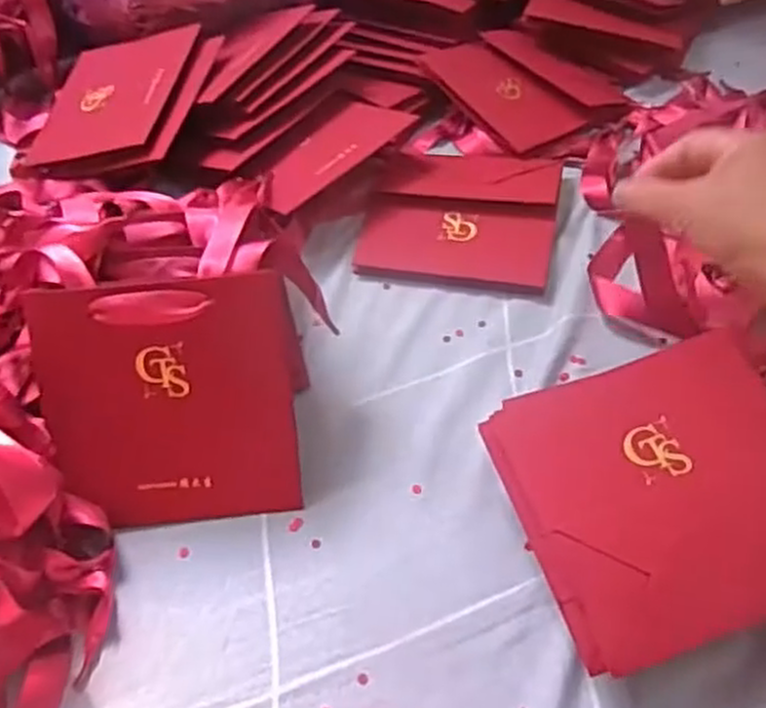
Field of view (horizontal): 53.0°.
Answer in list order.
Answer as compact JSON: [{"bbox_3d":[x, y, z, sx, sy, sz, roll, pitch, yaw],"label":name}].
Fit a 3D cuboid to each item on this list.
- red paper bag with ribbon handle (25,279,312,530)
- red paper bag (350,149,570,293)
[{"bbox_3d":[-0.119,0.028,0.426,0.136,0.135,0.012,-4,14,1],"label":"red paper bag with ribbon handle"},{"bbox_3d":[0.059,-0.105,0.575,0.138,0.015,0.129,8,52,13],"label":"red paper bag"}]

